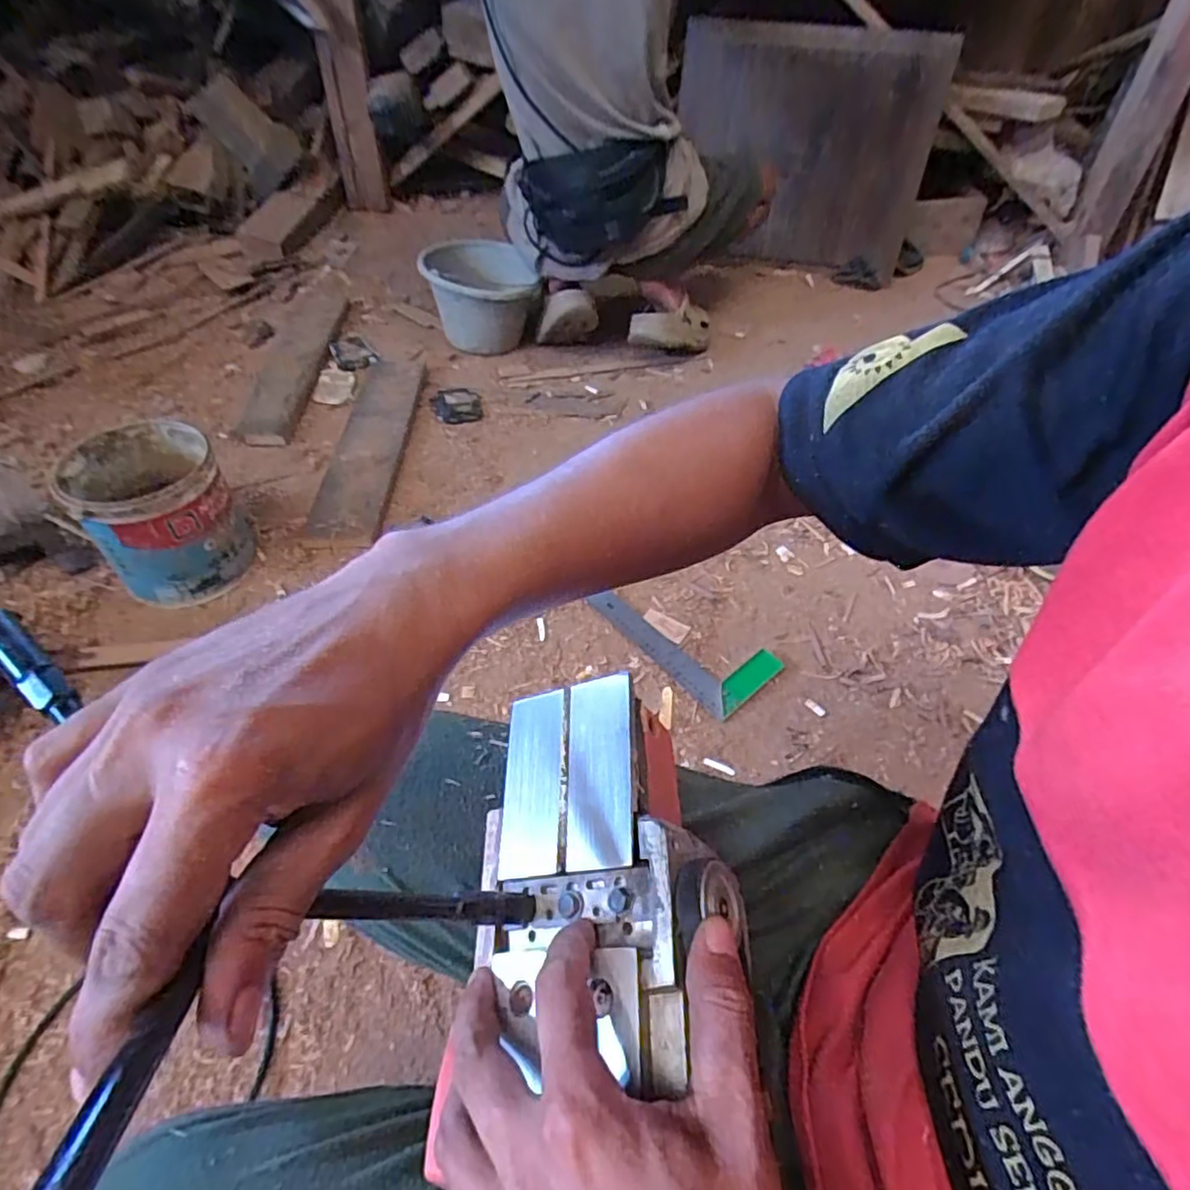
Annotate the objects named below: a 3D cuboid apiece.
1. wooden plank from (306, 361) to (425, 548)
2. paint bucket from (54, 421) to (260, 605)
[{"bbox_3d":[-0.396,-0.282,1.173,0.106,0.021,0.533,11,48,-14],"label":"wooden plank"},{"bbox_3d":[-0.601,-0.111,0.919,0.178,0.186,0.186,-33,56,-28],"label":"paint bucket"}]

